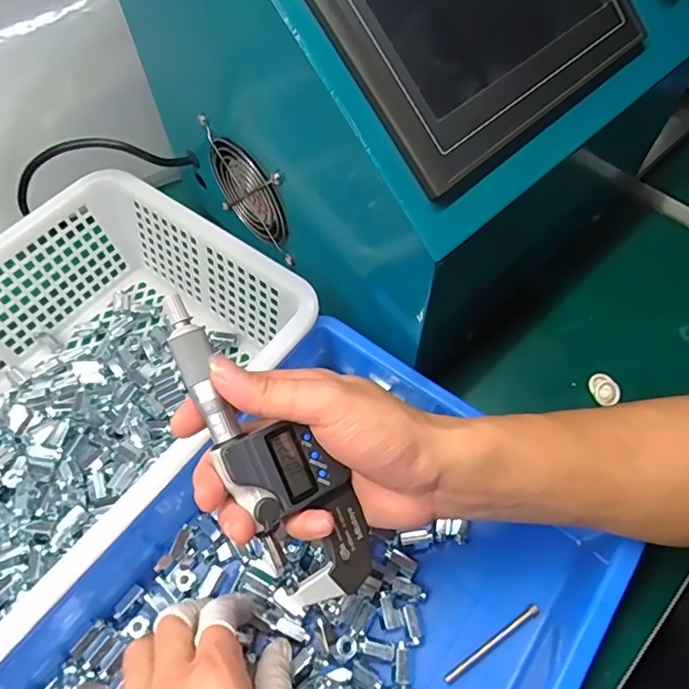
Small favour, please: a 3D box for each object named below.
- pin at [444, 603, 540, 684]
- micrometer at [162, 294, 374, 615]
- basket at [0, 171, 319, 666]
[{"bbox_3d":[0.089,0.180,0.313,0.070,0.006,0.006,-30,64,-17],"label":"pin"},{"bbox_3d":[-0.040,0.052,0.245,0.054,0.017,0.162,-36,94,-19],"label":"micrometer"},{"bbox_3d":[-0.195,0.038,0.356,0.229,0.083,0.314,34,64,18],"label":"basket"}]

